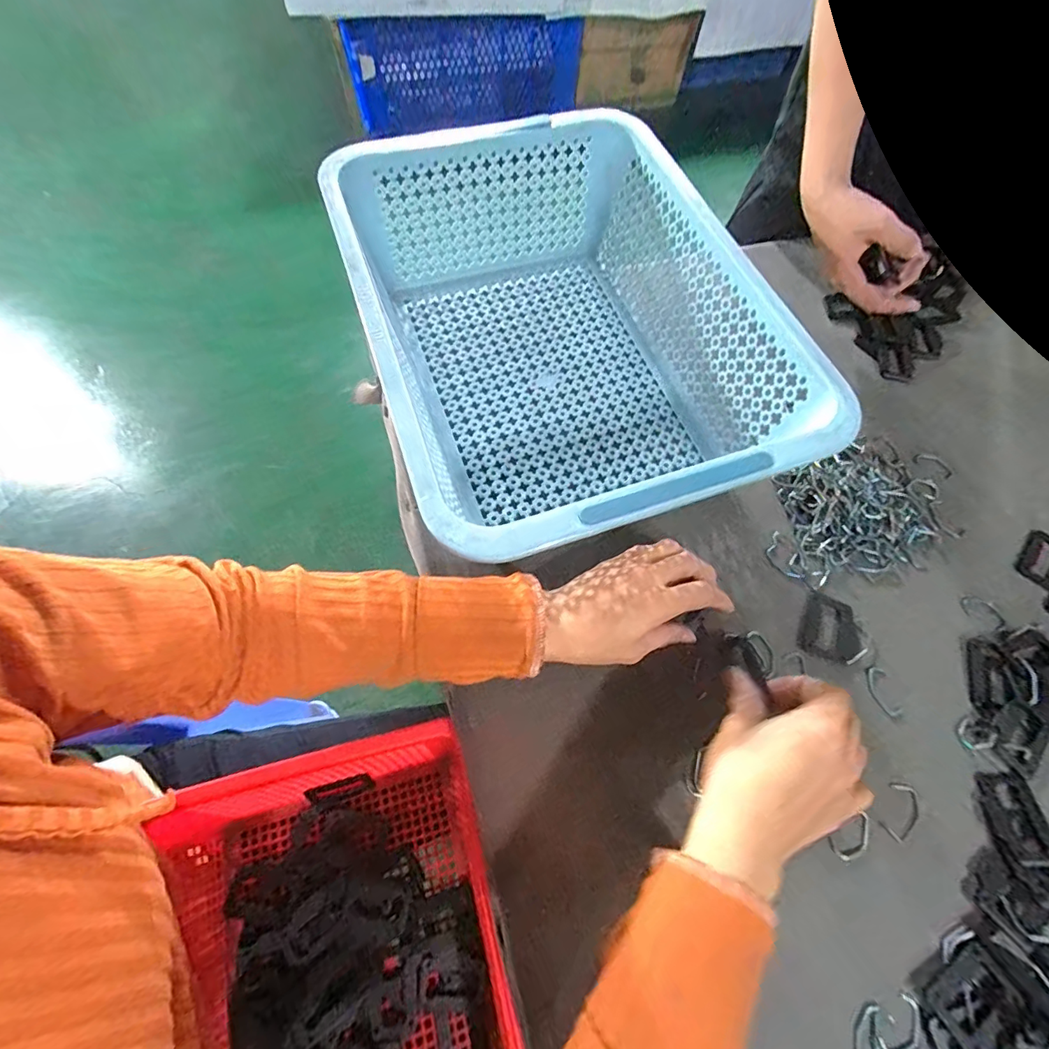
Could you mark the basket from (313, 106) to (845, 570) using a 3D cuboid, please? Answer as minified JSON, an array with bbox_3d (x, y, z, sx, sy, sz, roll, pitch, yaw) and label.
[{"bbox_3d":[0.023,-0.159,0.399,0.280,0.120,0.384,-17,68,-10],"label":"basket"}]

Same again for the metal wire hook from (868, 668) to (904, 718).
[{"bbox_3d":[0.264,0.123,0.350,0.017,0.004,0.034,-9,67,-7],"label":"metal wire hook"}]

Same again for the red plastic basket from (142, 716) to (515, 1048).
[{"bbox_3d":[-0.127,0.312,0.322,0.186,0.099,0.283,-13,67,-9],"label":"red plastic basket"}]

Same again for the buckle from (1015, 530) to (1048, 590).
[{"bbox_3d":[0.442,0.032,0.402,0.040,0.005,0.051,40,70,14],"label":"buckle"}]

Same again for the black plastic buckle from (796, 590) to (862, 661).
[{"bbox_3d":[0.237,0.081,0.366,0.042,0.004,0.051,28,67,9],"label":"black plastic buckle"}]

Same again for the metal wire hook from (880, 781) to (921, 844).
[{"bbox_3d":[0.251,0.191,0.318,0.022,0.004,0.038,43,66,8],"label":"metal wire hook"}]

